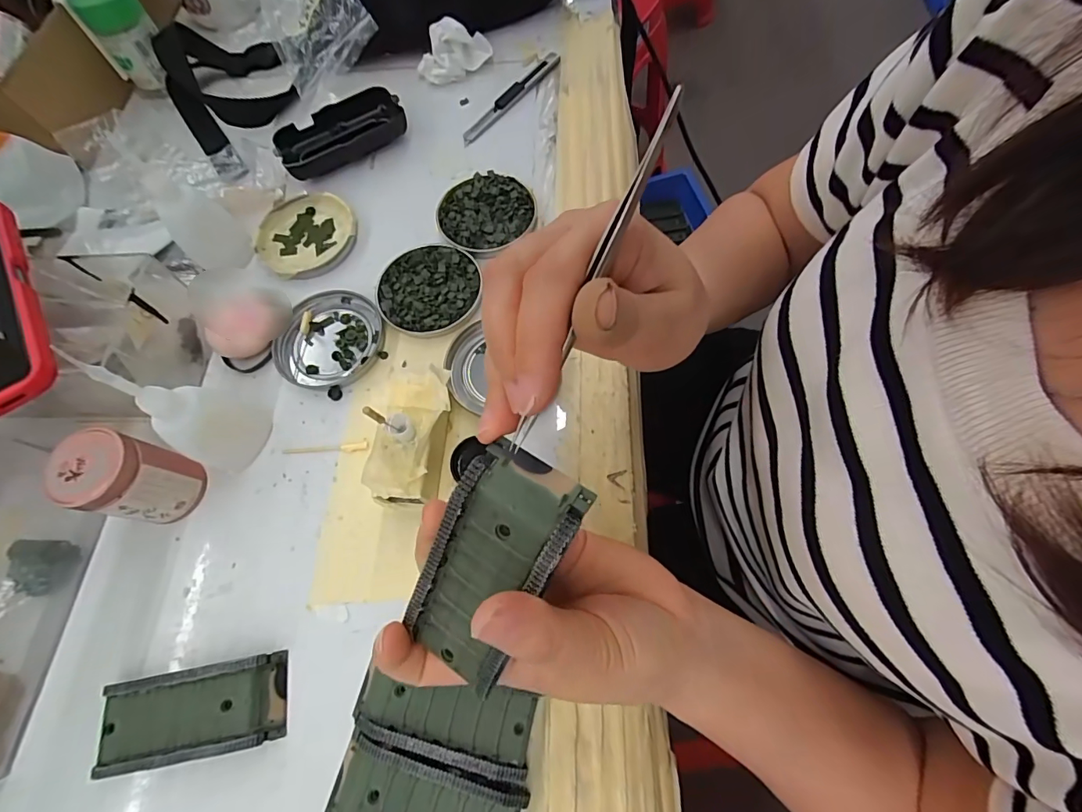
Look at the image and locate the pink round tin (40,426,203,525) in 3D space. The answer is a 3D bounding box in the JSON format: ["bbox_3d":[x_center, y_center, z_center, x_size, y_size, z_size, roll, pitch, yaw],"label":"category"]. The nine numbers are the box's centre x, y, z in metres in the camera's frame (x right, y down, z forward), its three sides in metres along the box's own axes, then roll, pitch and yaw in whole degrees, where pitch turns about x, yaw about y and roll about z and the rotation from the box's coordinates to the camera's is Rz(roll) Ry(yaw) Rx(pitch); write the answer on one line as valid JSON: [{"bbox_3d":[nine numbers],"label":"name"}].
[{"bbox_3d":[-0.246,0.044,0.284,0.042,0.064,0.043,-1,68,2],"label":"pink round tin"}]

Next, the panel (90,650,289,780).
[{"bbox_3d":[-0.191,0.167,0.255,0.095,0.018,0.043,-11,68,-2],"label":"panel"}]

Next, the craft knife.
[{"bbox_3d":[-0.026,-0.286,0.430,0.017,0.009,0.133,34,73,15],"label":"craft knife"}]

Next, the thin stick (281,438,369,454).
[{"bbox_3d":[-0.146,0.029,0.316,0.059,0.005,0.008,-6,67,0],"label":"thin stick"}]

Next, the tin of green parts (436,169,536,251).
[{"bbox_3d":[-0.047,-0.156,0.377,0.077,0.012,0.073,-1,68,2],"label":"tin of green parts"}]

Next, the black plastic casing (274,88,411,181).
[{"bbox_3d":[-0.175,-0.239,0.412,0.109,0.025,0.051,-28,69,-9],"label":"black plastic casing"}]

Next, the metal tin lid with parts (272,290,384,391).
[{"bbox_3d":[-0.157,-0.049,0.345,0.076,0.007,0.078,-1,68,2],"label":"metal tin lid with parts"}]

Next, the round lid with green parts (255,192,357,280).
[{"bbox_3d":[-0.191,-0.140,0.382,0.079,0.012,0.074,-1,68,2],"label":"round lid with green parts"}]

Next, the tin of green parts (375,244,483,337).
[{"bbox_3d":[-0.085,-0.087,0.353,0.075,0.011,0.076,-1,68,2],"label":"tin of green parts"}]

